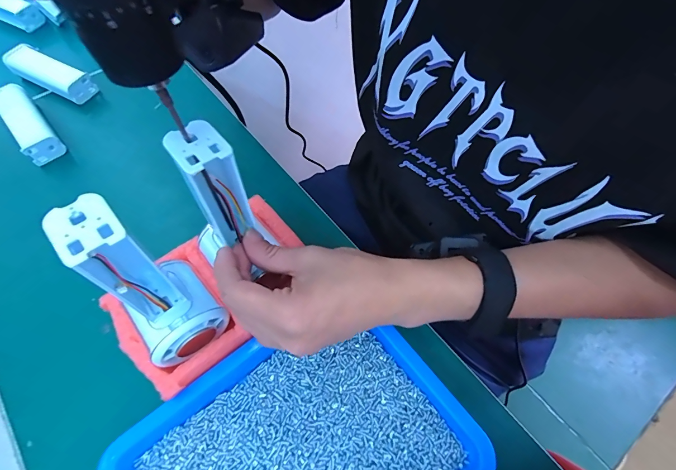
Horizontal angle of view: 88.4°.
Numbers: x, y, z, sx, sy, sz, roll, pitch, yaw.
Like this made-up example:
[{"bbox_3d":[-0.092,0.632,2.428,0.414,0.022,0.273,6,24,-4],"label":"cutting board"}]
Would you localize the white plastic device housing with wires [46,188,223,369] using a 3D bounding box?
[{"bbox_3d":[-0.118,0.035,0.209,0.053,0.142,0.059,-36,68,-17],"label":"white plastic device housing with wires"}]

